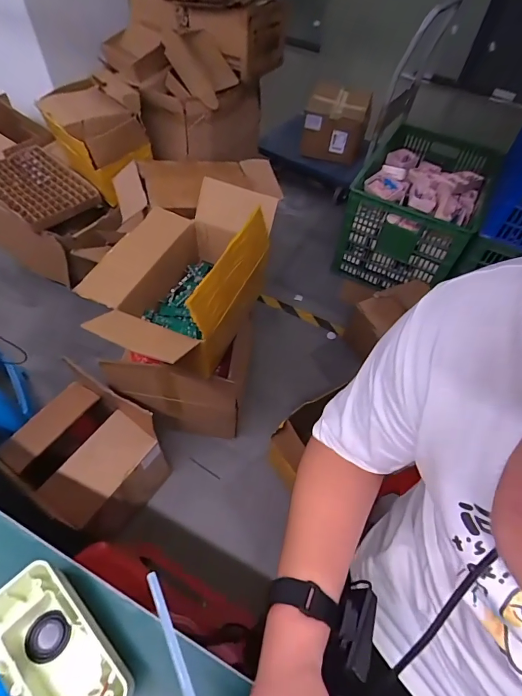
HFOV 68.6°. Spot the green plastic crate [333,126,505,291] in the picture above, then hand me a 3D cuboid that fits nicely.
[{"bbox_3d":[0.651,-0.596,1.674,0.487,0.370,0.660,27,56,14],"label":"green plastic crate"}]

